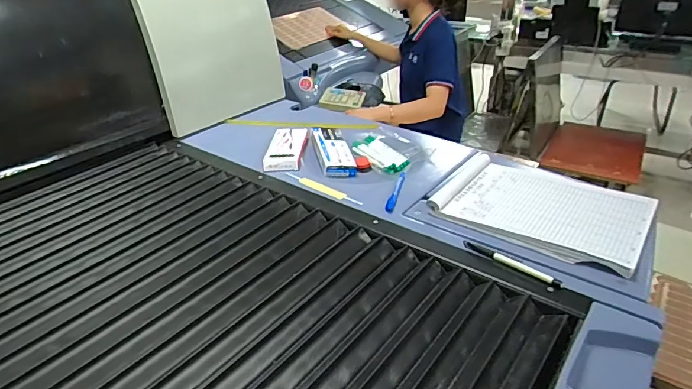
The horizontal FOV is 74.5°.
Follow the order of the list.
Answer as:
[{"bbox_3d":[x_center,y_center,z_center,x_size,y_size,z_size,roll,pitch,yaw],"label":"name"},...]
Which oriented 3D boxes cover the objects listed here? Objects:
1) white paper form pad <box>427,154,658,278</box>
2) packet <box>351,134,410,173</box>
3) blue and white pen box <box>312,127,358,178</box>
[{"bbox_3d":[0.333,0.010,0.766,0.305,0.036,0.250,19,35,36],"label":"white paper form pad"},{"bbox_3d":[0.078,-0.086,1.002,0.075,0.020,0.164,-17,34,-26],"label":"packet"},{"bbox_3d":[-0.027,-0.097,1.005,0.074,0.023,0.170,-8,45,-13],"label":"blue and white pen box"}]

